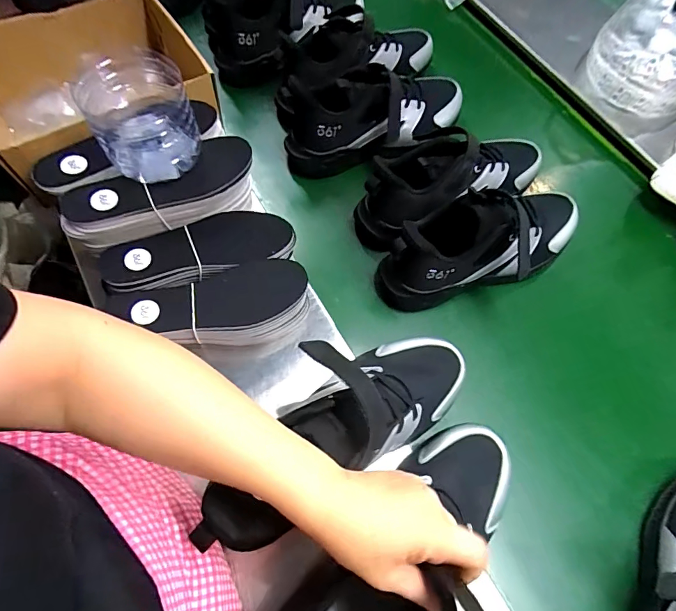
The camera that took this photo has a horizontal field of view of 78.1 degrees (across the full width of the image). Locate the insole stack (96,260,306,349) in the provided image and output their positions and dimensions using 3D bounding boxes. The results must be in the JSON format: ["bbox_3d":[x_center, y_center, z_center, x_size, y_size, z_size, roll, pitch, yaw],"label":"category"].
[{"bbox_3d":[-0.123,0.006,0.462,0.181,0.055,0.079,-14,67,-9],"label":"insole stack"}]

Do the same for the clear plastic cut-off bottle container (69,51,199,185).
[{"bbox_3d":[-0.208,-0.204,0.443,0.101,0.090,0.112,-19,68,-11],"label":"clear plastic cut-off bottle container"}]

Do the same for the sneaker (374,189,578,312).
[{"bbox_3d":[0.189,-0.081,0.532,0.284,0.118,0.089,-19,68,-11],"label":"sneaker"}]

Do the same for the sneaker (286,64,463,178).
[{"bbox_3d":[0.061,-0.271,0.610,0.282,0.120,0.099,-23,69,-13],"label":"sneaker"}]

